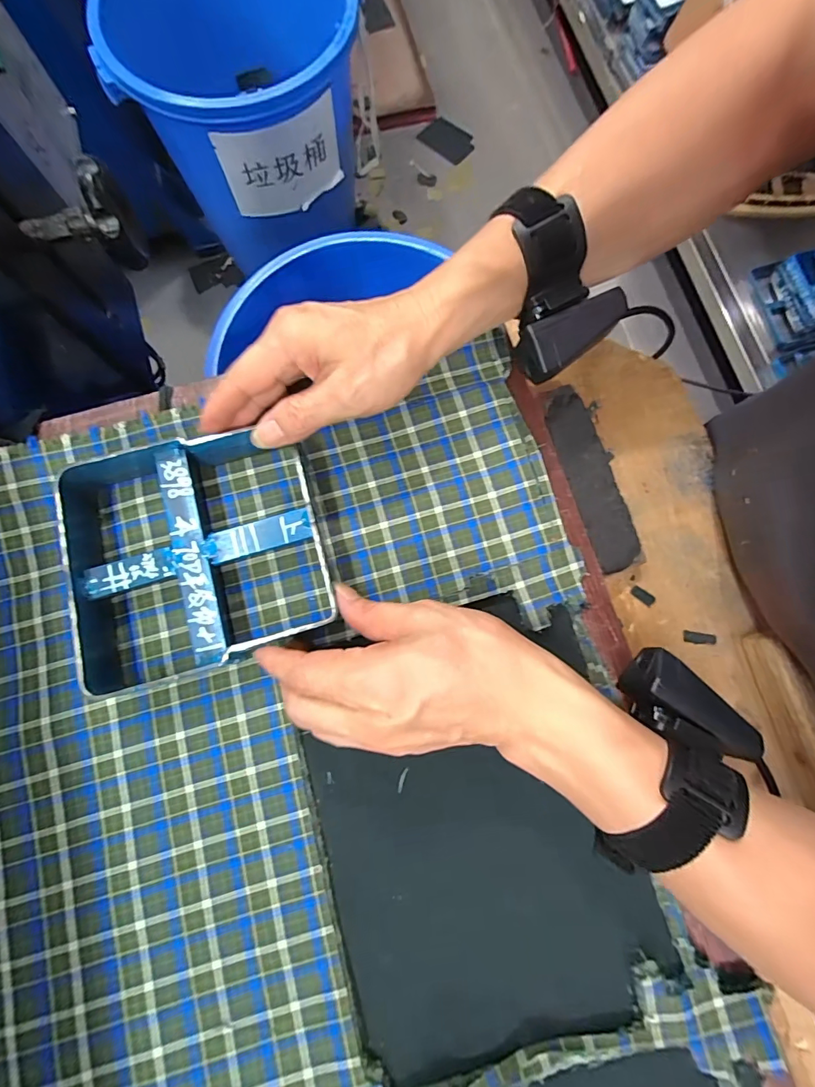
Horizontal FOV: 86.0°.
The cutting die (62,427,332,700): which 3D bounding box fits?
[{"bbox_3d":[-0.138,0.007,0.279,0.167,0.041,0.143,-16,80,-3],"label":"cutting die"}]

